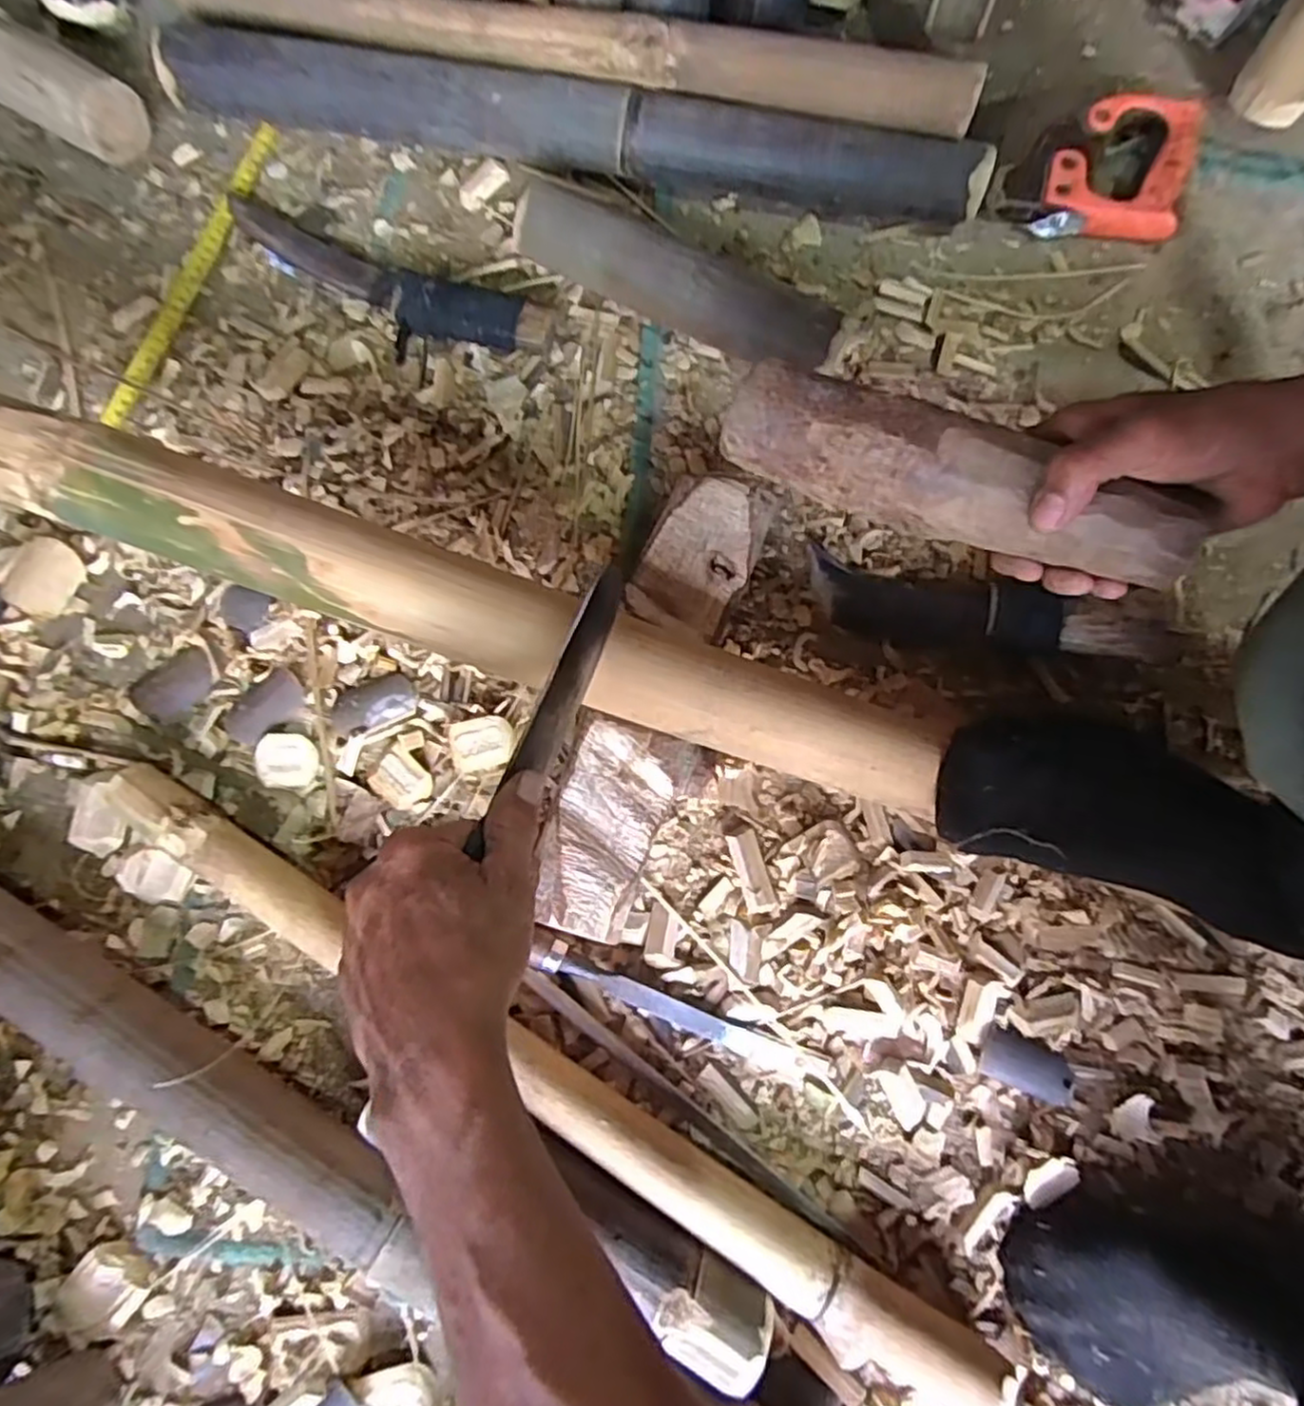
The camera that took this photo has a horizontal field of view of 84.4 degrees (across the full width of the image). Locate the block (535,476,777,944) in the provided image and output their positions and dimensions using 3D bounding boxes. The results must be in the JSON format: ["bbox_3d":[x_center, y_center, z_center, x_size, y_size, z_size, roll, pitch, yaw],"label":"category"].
[{"bbox_3d":[0.002,-0.001,0.491,0.083,0.063,0.312,17,80,3],"label":"block"}]

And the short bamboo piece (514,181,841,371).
[{"bbox_3d":[0.018,-0.318,0.545,0.261,0.058,0.051,22,80,4],"label":"short bamboo piece"}]

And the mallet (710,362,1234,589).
[{"bbox_3d":[0.157,-0.124,0.390,0.246,0.042,0.055,25,79,17],"label":"mallet"}]

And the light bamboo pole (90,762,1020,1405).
[{"bbox_3d":[-0.091,0.226,0.461,0.689,0.040,0.044,31,81,5],"label":"light bamboo pole"}]

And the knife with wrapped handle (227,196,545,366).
[{"bbox_3d":[-0.219,-0.333,0.574,0.293,0.034,0.071,22,80,4],"label":"knife with wrapped handle"}]

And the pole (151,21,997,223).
[{"bbox_3d":[-0.068,-0.453,0.575,0.653,0.064,0.048,12,80,2],"label":"pole"}]

